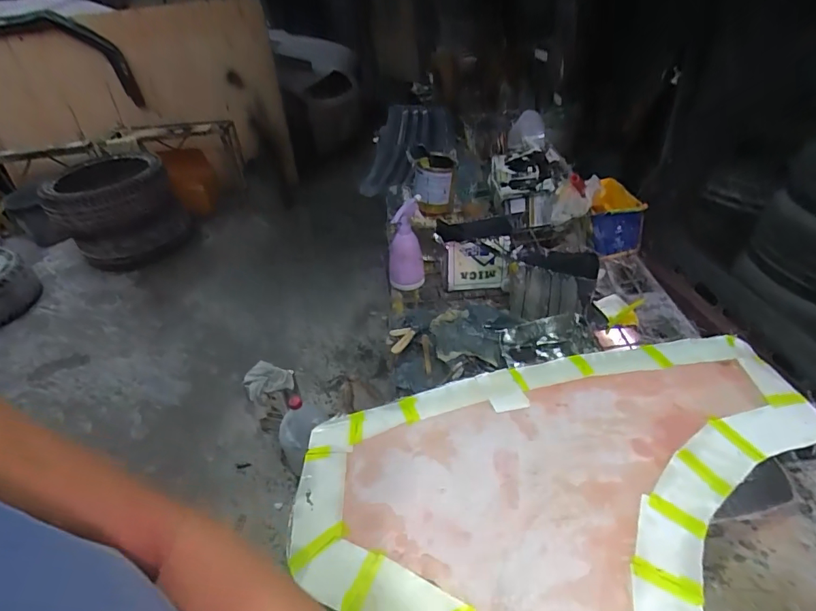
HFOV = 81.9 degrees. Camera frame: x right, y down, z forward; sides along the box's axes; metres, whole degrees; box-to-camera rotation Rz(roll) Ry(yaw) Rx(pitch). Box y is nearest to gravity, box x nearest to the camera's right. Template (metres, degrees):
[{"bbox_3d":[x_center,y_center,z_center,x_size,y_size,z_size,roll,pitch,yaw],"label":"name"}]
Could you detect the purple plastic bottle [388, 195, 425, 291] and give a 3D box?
[{"bbox_3d":[-0.010,-0.137,1.100,0.086,0.194,0.069,-1,39,8],"label":"purple plastic bottle"}]

